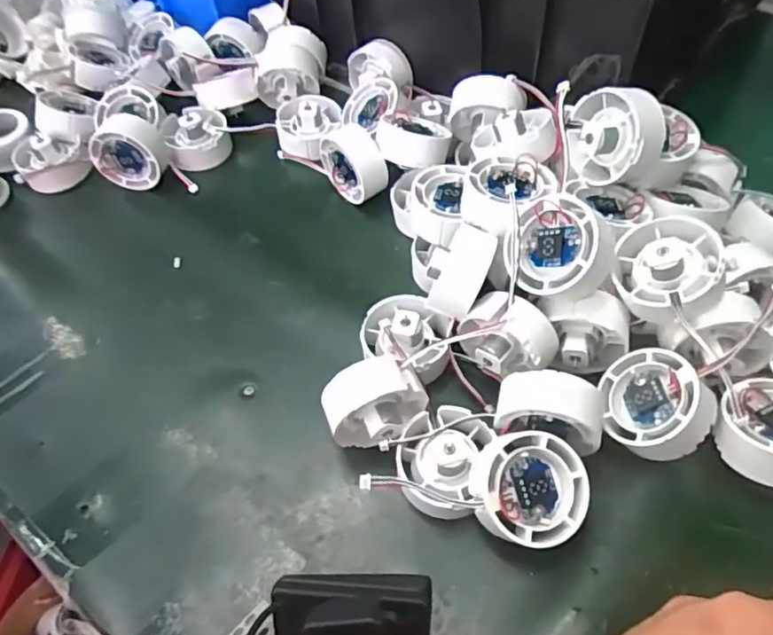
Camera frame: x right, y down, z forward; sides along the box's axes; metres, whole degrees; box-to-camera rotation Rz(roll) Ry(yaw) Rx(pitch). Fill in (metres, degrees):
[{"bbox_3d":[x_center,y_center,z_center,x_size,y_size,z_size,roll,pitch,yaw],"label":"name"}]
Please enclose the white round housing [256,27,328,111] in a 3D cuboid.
[{"bbox_3d":[-0.083,-0.215,0.514,0.054,0.043,0.064,4,55,8],"label":"white round housing"}]

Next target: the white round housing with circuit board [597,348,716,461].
[{"bbox_3d":[0.145,0.045,0.315,0.051,0.026,0.054,-31,44,35],"label":"white round housing with circuit board"}]

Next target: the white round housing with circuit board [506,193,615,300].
[{"bbox_3d":[0.096,-0.037,0.325,0.049,0.052,0.030,29,16,38],"label":"white round housing with circuit board"}]

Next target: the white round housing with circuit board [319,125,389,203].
[{"bbox_3d":[-0.023,-0.112,0.447,0.029,0.052,0.053,-32,58,-17],"label":"white round housing with circuit board"}]

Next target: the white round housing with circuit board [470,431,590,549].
[{"bbox_3d":[0.071,0.086,0.298,0.052,0.023,0.053,3,74,-11],"label":"white round housing with circuit board"}]

